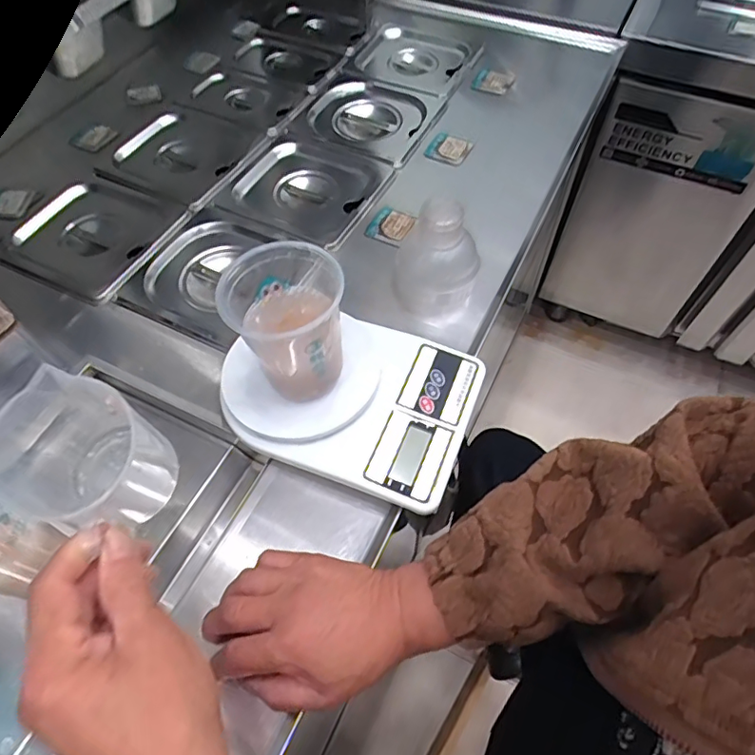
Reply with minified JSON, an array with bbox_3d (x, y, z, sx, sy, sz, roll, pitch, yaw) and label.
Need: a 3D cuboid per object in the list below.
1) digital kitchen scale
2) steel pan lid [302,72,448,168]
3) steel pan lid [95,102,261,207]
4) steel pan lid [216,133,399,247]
[{"bbox_3d":[-0.024,0.012,0.459,0.204,0.027,0.150,17,59,11],"label":"digital kitchen scale"},{"bbox_3d":[-0.009,-0.361,0.740,0.179,0.031,0.166,27,62,17],"label":"steel pan lid"},{"bbox_3d":[-0.250,-0.296,0.701,0.146,0.025,0.164,25,61,16],"label":"steel pan lid"},{"bbox_3d":[-0.091,-0.240,0.672,0.172,0.029,0.172,25,61,15],"label":"steel pan lid"}]

